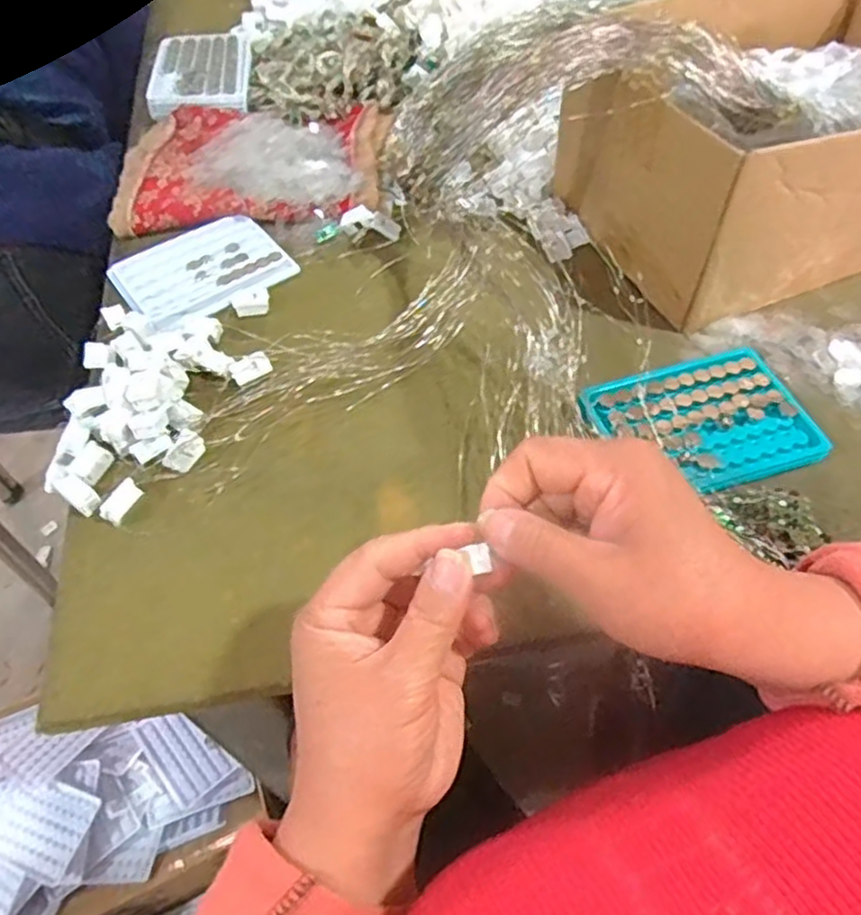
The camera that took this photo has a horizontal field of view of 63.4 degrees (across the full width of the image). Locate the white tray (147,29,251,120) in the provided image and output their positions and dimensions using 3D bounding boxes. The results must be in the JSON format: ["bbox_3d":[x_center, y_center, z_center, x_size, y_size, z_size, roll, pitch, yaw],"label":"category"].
[{"bbox_3d":[-0.238,-0.403,0.719,0.096,0.019,0.148,-8,56,-3],"label":"white tray"}]

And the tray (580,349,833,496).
[{"bbox_3d":[0.174,-0.023,0.448,0.130,0.008,0.093,-16,62,-6],"label":"tray"}]

